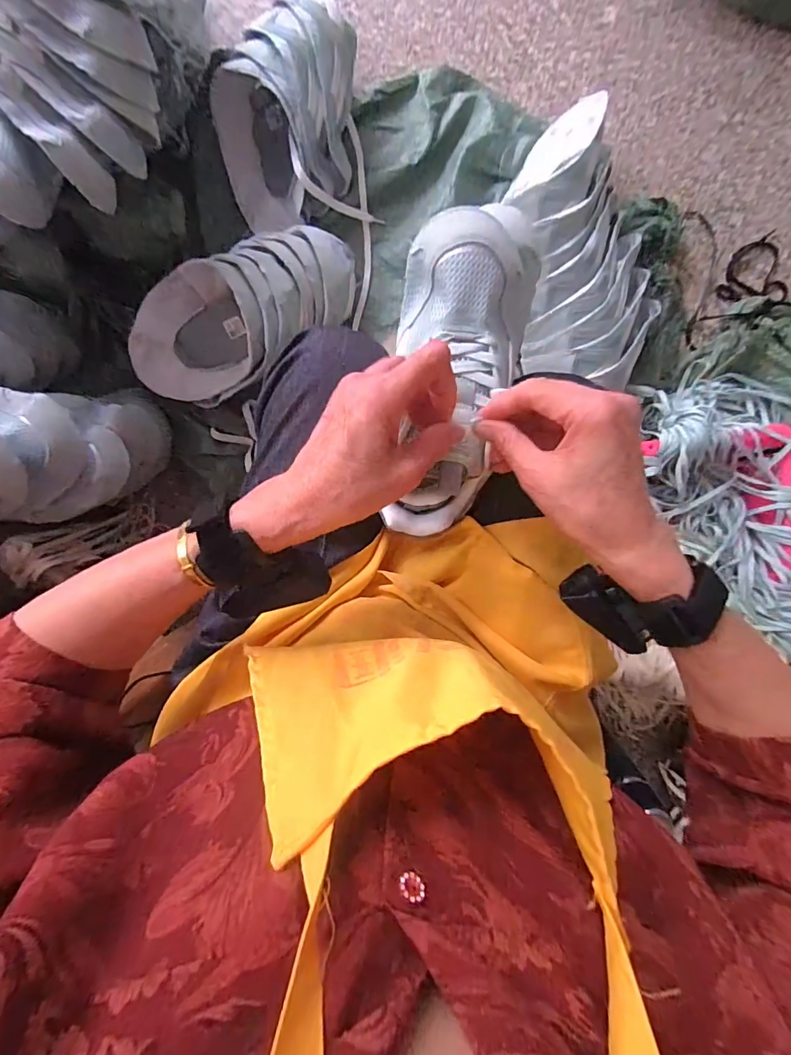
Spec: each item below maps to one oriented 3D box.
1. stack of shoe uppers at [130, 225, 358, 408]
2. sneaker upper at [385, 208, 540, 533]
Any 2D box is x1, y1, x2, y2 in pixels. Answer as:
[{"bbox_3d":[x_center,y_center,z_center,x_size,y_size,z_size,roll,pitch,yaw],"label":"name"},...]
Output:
[{"bbox_3d":[-0.230,-0.310,0.634,0.361,0.094,0.166,-31,96,7],"label":"stack of shoe uppers"},{"bbox_3d":[0.051,-0.125,0.357,0.105,0.082,0.266,9,100,1],"label":"sneaker upper"}]

